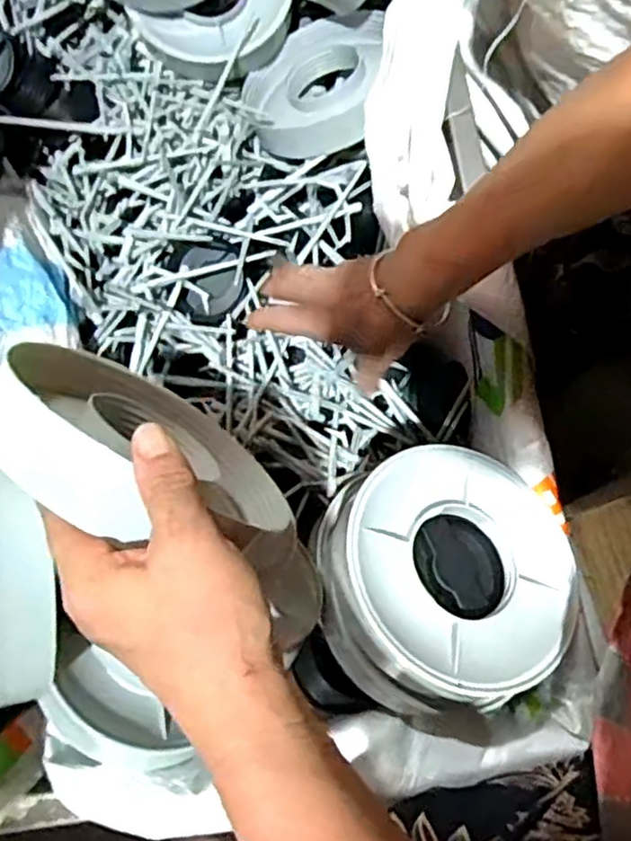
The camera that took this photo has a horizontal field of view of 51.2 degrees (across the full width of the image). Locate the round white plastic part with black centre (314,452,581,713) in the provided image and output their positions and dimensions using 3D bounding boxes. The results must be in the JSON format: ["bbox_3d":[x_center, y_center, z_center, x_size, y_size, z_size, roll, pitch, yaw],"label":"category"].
[{"bbox_3d":[0.084,0.103,0.442,0.158,0.080,0.169,37,55,5],"label":"round white plastic part with black centre"}]

